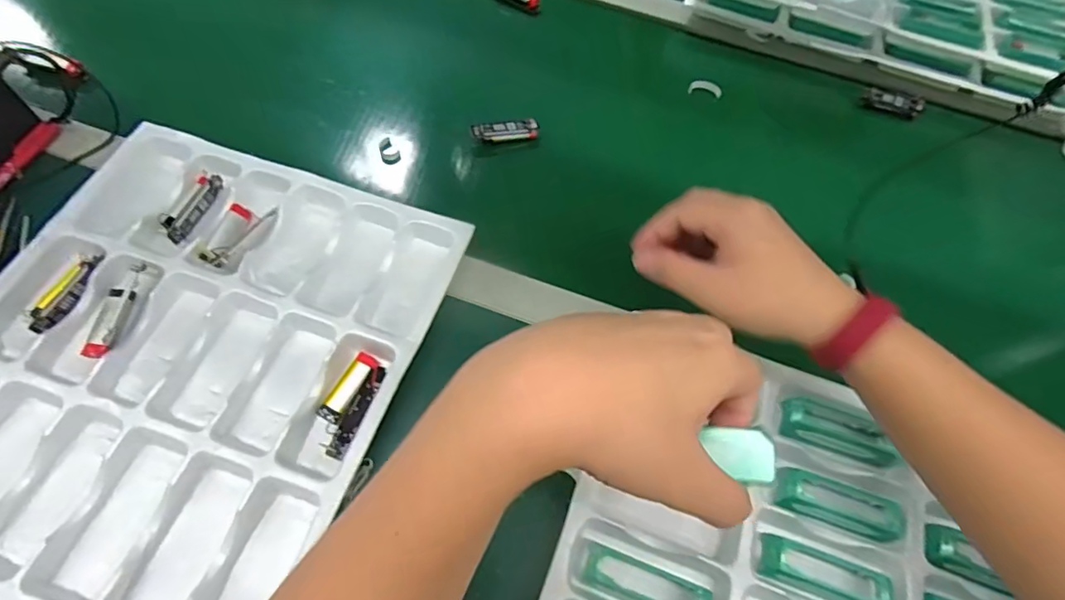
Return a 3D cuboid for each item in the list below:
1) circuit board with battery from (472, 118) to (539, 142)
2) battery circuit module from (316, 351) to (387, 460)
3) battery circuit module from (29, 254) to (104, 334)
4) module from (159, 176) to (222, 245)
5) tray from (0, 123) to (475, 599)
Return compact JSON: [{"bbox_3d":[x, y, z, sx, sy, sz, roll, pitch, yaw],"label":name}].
[{"bbox_3d":[-0.026,-0.167,0.533,0.064,0.012,0.018,-9,62,-8],"label":"circuit board with battery"},{"bbox_3d":[-0.132,0.074,0.391,0.035,0.015,0.073,22,62,9],"label":"battery circuit module"},{"bbox_3d":[-0.354,-0.006,0.409,0.019,0.009,0.066,17,62,6],"label":"battery circuit module"},{"bbox_3d":[-0.287,-0.080,0.459,0.017,0.014,0.067,22,62,8],"label":"module"},{"bbox_3d":[-0.274,0.082,0.373,0.318,0.040,0.460,18,62,7],"label":"tray"}]

